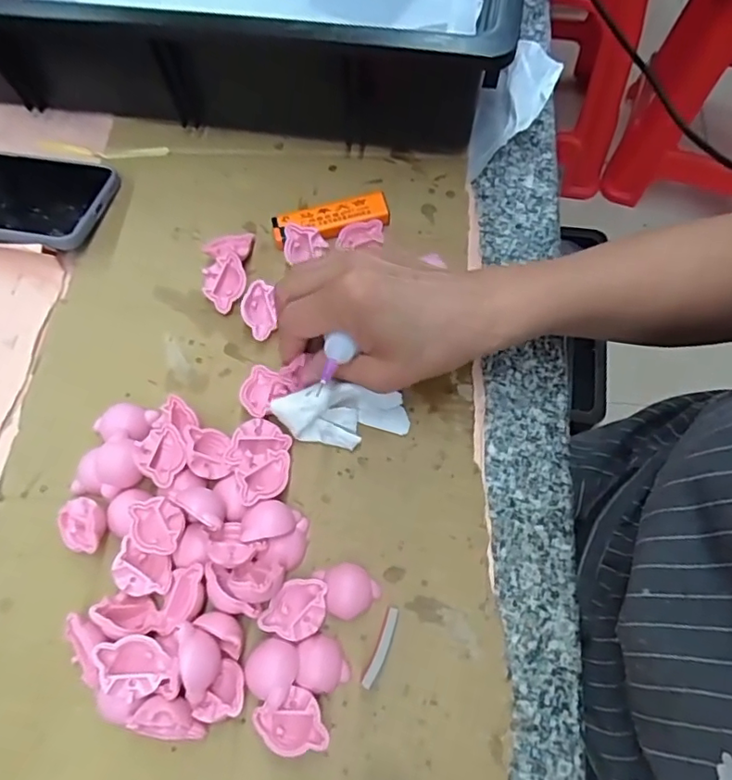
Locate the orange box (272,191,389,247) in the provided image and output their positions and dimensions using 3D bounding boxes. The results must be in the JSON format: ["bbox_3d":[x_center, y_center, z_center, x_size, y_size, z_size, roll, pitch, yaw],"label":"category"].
[{"bbox_3d":[-0.024,-0.115,0.385,0.079,0.013,0.024,-13,69,-4],"label":"orange box"}]

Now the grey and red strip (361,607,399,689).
[{"bbox_3d":[0.008,0.133,0.291,0.006,0.004,0.041,21,52,9],"label":"grey and red strip"}]

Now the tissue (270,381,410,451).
[{"bbox_3d":[-0.013,0.015,0.331,0.078,0.028,0.032,3,67,-16],"label":"tissue"}]

